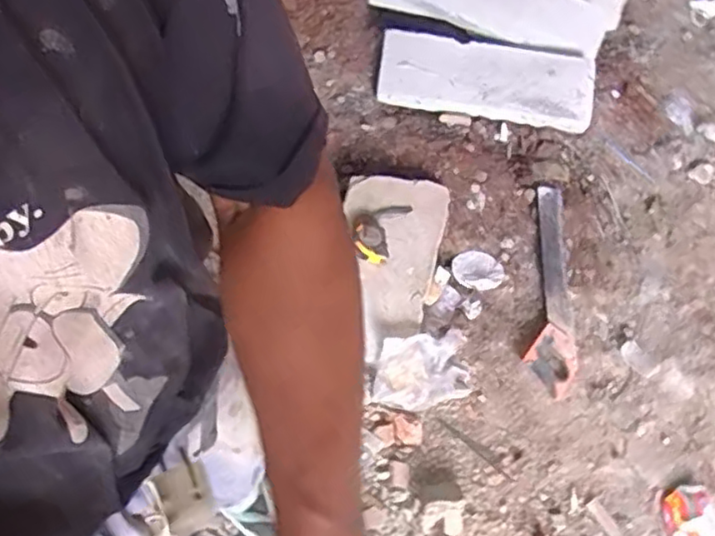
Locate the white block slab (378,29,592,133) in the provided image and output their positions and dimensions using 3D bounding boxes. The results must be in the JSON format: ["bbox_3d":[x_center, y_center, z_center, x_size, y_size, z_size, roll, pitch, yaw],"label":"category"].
[{"bbox_3d":[0.356,-0.519,1.848,0.584,0.041,0.209,7,95,-3],"label":"white block slab"}]

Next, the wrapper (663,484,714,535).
[{"bbox_3d":[0.694,0.531,1.367,0.118,0.023,0.149,-9,57,-13],"label":"wrapper"}]

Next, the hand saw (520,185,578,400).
[{"bbox_3d":[0.475,0.044,1.598,0.118,0.022,0.523,12,66,0],"label":"hand saw"}]

